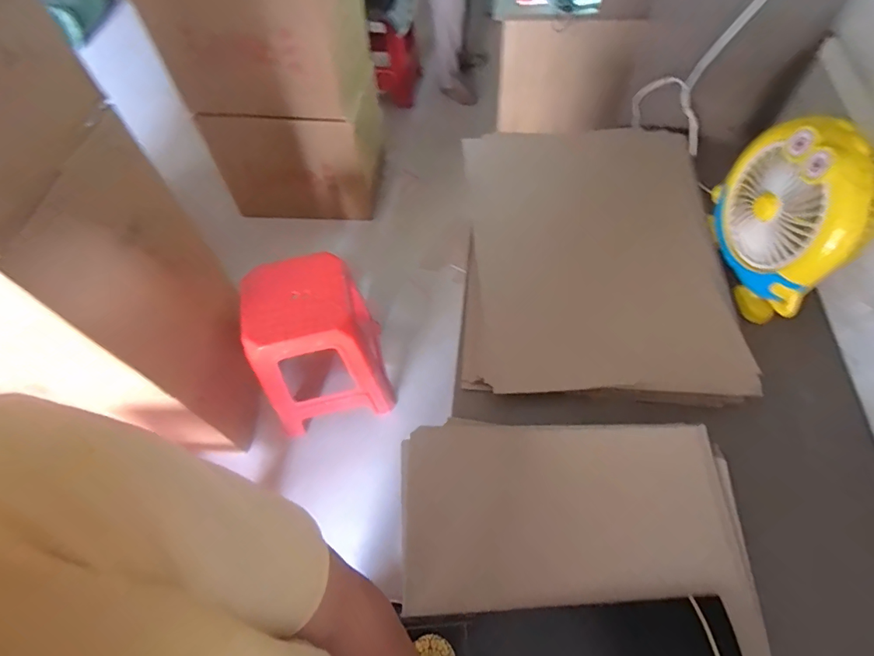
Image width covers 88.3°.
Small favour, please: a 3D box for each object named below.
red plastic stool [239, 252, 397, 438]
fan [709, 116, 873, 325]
[{"bbox_3d":[-0.347,0.060,1.324,0.318,0.446,0.318,-13,59,-5],"label":"red plastic stool"},{"bbox_3d":[0.541,-0.176,0.671,0.105,0.243,0.238,-3,59,1],"label":"fan"}]

